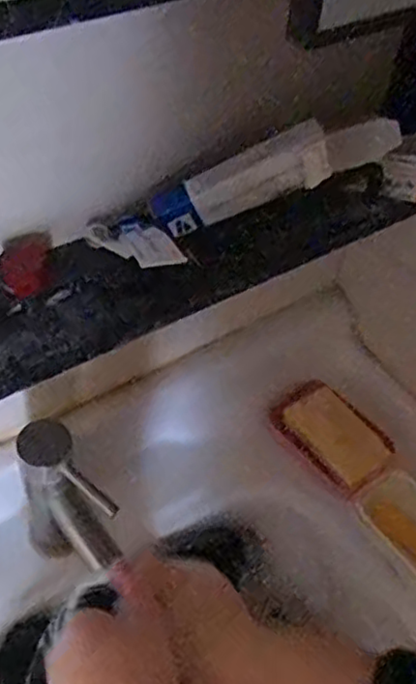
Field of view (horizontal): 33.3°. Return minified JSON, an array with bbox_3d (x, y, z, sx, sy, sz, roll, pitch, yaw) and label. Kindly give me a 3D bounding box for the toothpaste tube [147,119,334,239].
[{"bbox_3d":[0.024,-0.115,0.506,0.130,0.041,0.021,-22,51,9],"label":"toothpaste tube"}]

